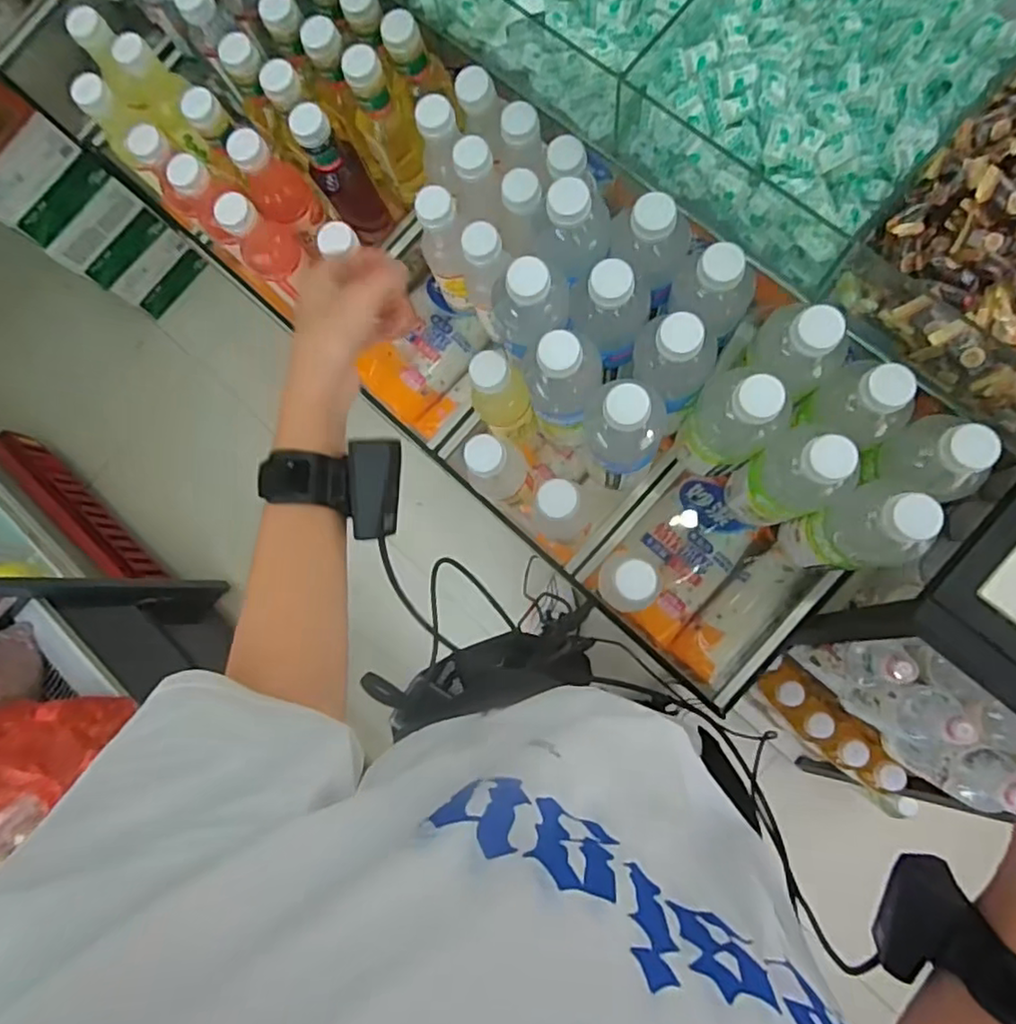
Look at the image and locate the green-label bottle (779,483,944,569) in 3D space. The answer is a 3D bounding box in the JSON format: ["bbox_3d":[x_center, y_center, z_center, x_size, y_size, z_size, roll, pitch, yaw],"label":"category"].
[{"bbox_3d":[0.339,0.022,0.618,0.078,0.224,0.080,-21,82,5],"label":"green-label bottle"}]

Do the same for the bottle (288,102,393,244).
[{"bbox_3d":[-0.202,-0.410,0.778,0.062,0.209,0.058,-1,84,7],"label":"bottle"}]

